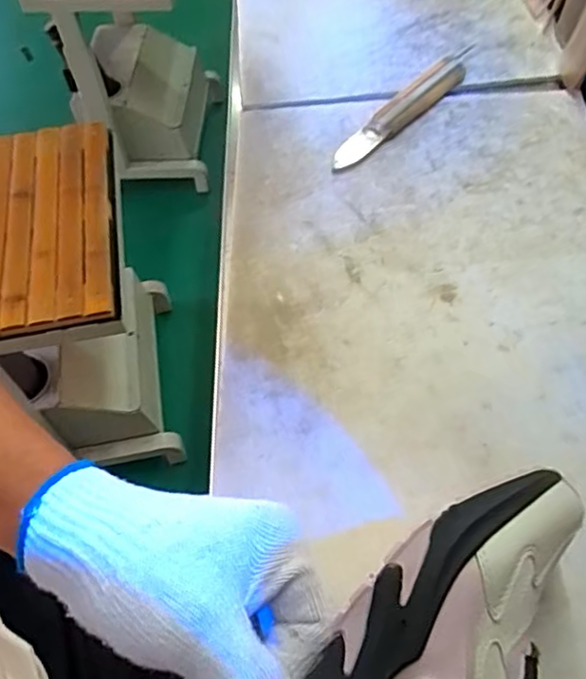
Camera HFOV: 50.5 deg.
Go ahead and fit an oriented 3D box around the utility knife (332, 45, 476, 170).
[{"bbox_3d":[0.103,-0.205,0.533,0.026,0.018,0.193,37,67,24],"label":"utility knife"}]

